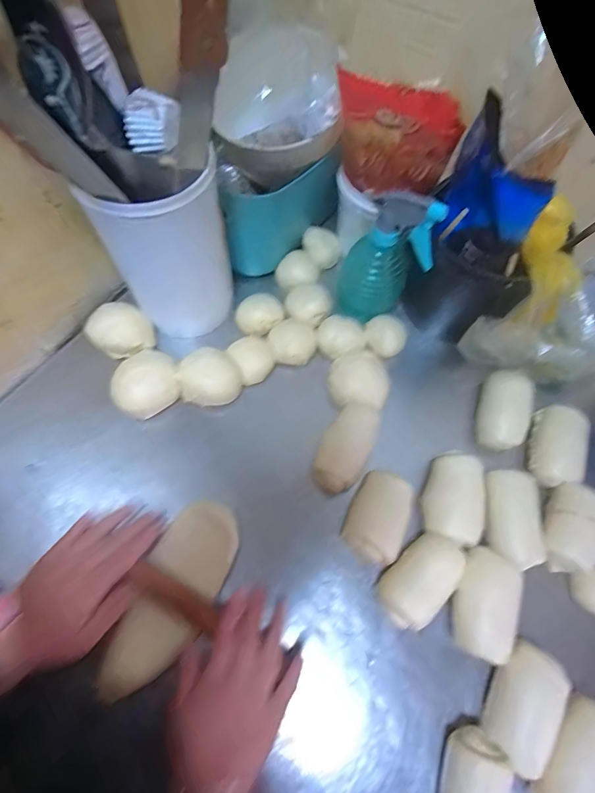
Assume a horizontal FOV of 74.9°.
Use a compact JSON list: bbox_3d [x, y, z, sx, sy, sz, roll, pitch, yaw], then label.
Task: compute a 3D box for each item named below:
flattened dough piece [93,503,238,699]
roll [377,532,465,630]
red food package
[{"bbox_3d":[-0.123,0.195,0.387,0.075,0.022,0.182,25,64,9],"label":"flattened dough piece"},{"bbox_3d":[0.123,0.184,0.389,0.091,0.035,0.053,-42,75,-17],"label":"roll"},{"bbox_3d":[0.099,-0.259,0.401,0.118,0.118,0.031,14,68,4],"label":"red food package"}]

